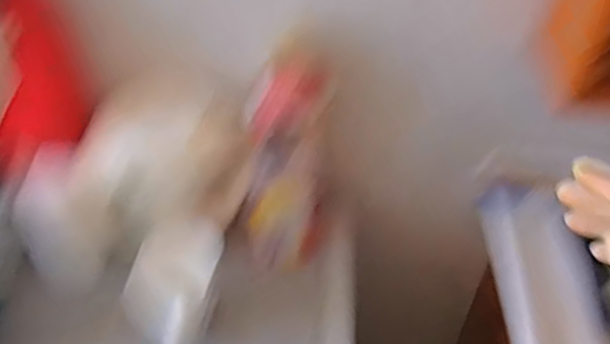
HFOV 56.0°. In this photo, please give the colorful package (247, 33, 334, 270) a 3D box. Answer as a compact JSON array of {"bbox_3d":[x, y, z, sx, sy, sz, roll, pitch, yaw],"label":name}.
[{"bbox_3d":[-0.019,-0.015,0.633,0.086,0.265,0.042,6,20,5],"label":"colorful package"}]

